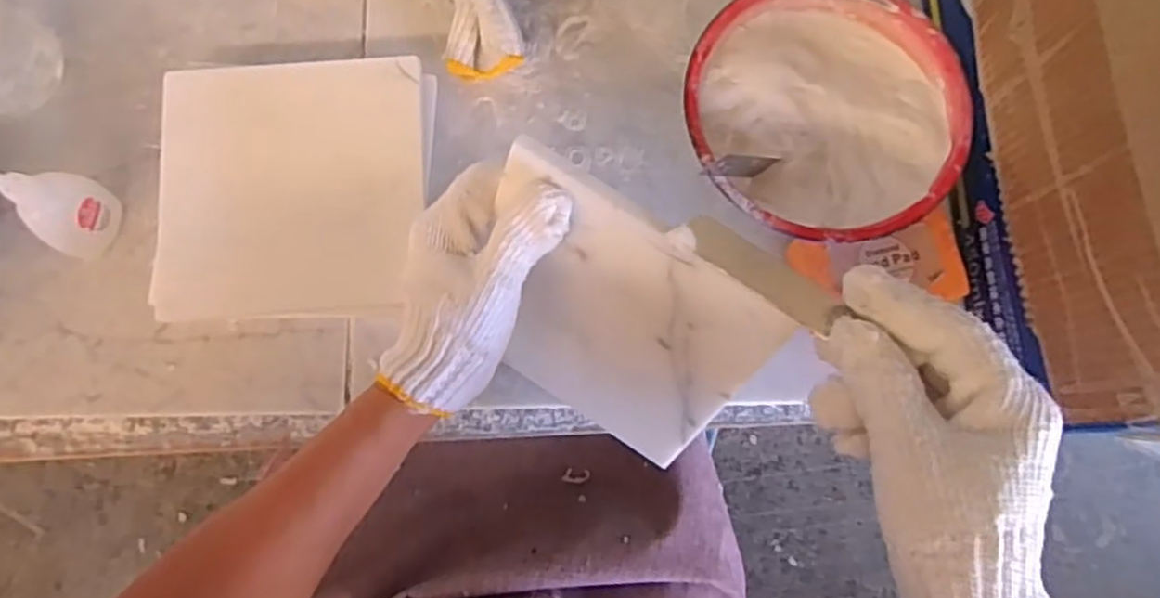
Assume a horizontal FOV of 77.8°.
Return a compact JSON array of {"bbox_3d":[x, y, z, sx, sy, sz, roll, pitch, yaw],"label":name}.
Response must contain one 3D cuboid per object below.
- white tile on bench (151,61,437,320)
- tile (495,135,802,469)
[{"bbox_3d":[-0.169,-0.066,0.433,0.155,0.015,0.153,-1,92,-7],"label":"white tile on bench"},{"bbox_3d":[0.013,0.015,0.377,0.149,0.154,0.005,34,49,4],"label":"tile"}]

